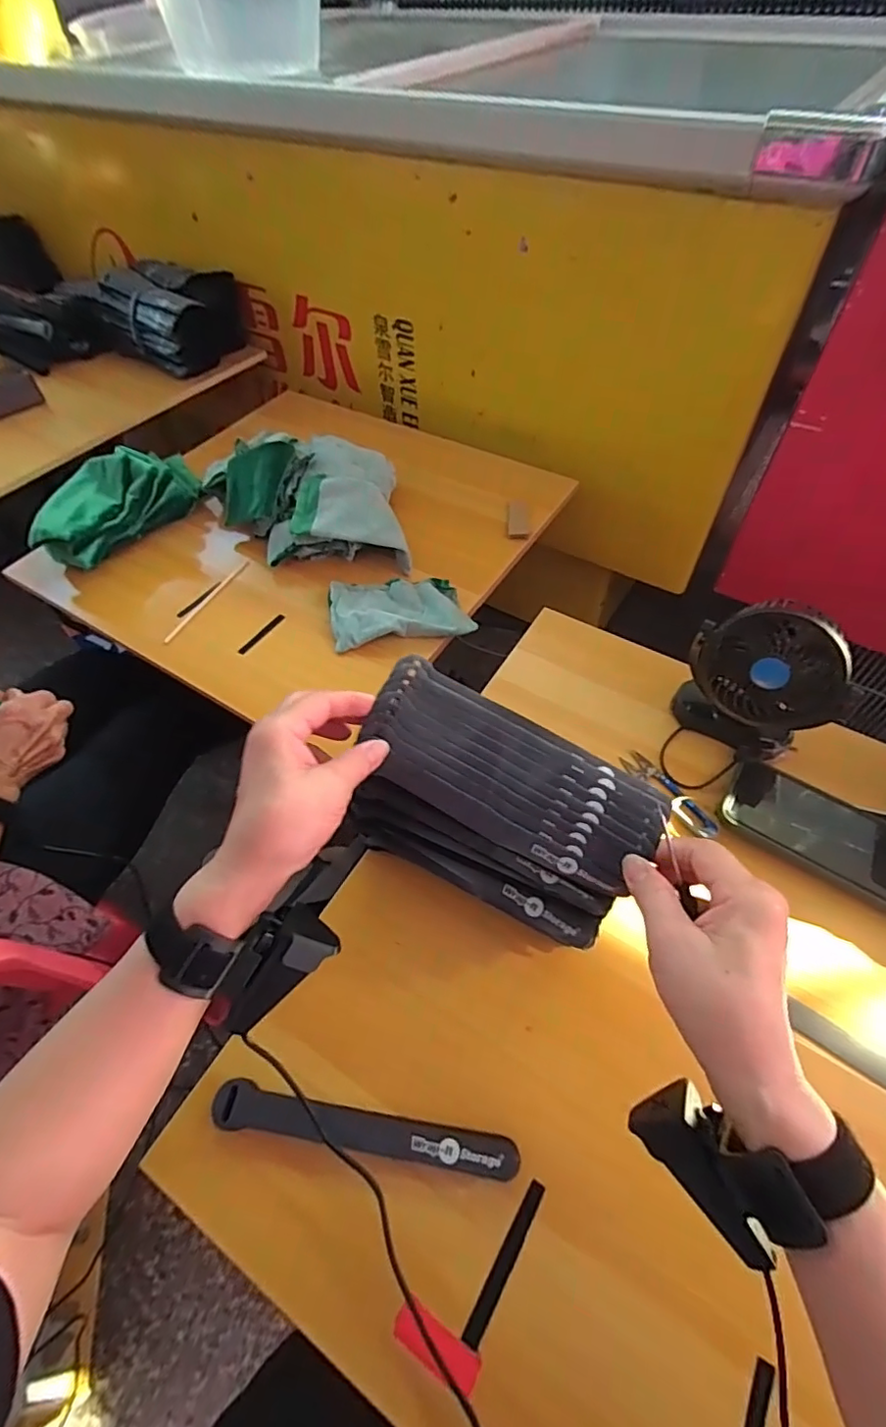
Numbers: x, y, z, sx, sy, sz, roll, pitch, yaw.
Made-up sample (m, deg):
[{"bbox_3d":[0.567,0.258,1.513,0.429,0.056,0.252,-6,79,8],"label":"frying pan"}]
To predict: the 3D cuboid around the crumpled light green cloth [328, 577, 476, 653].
[{"bbox_3d":[-0.052,-0.130,0.696,0.168,0.021,0.097,-6,54,-2],"label":"crumpled light green cloth"}]

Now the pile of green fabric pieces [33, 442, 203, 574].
[{"bbox_3d":[-0.454,-0.305,0.791,0.116,0.080,0.248,23,58,18],"label":"pile of green fabric pieces"}]

